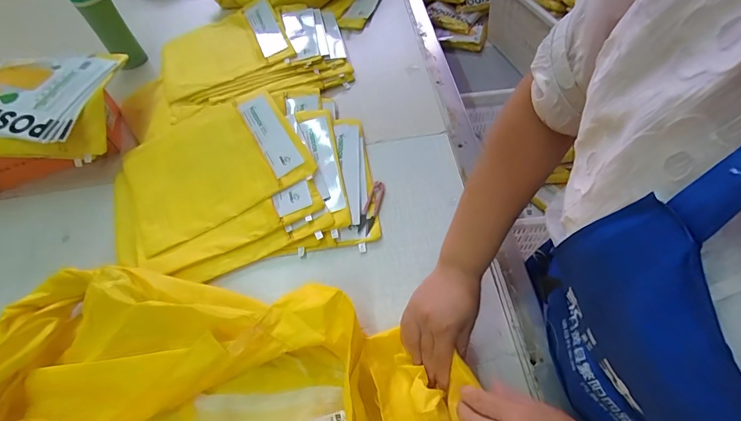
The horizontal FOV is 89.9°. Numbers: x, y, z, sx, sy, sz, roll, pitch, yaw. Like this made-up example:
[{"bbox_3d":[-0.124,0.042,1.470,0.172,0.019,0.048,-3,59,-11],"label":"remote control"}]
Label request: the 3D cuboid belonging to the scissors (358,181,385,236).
[{"bbox_3d":[0.003,-0.007,0.594,0.024,0.007,0.099,14,56,11],"label":"scissors"}]

